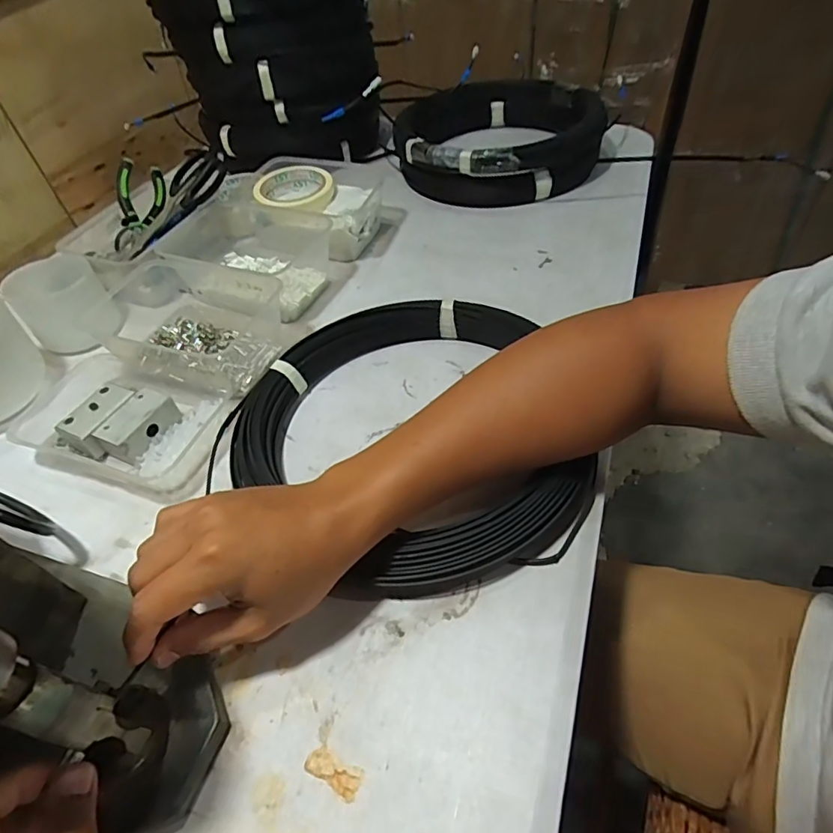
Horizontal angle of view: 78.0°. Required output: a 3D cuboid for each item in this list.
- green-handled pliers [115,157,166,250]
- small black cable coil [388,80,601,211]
[{"bbox_3d":[-0.344,-0.264,0.642,0.053,0.025,0.110,1,84,-33],"label":"green-handled pliers"},{"bbox_3d":[0.117,-0.407,0.749,0.298,0.071,0.283,0,47,7],"label":"small black cable coil"}]

